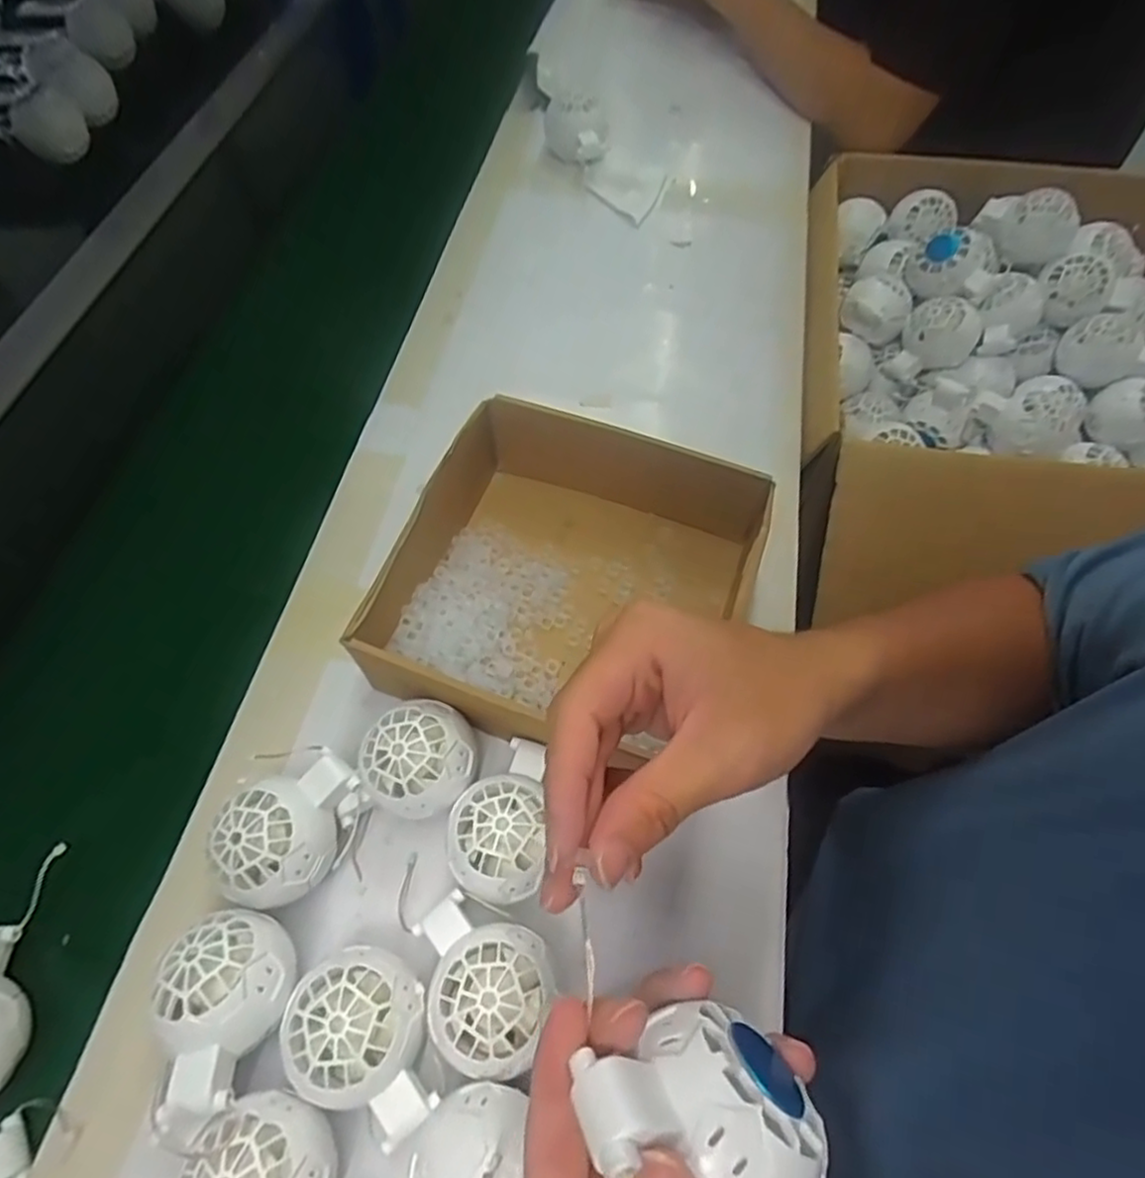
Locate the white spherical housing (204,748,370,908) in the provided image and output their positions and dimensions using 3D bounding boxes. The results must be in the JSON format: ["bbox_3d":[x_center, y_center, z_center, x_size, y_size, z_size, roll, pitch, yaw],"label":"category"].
[{"bbox_3d":[-0.149,0.129,0.367,0.056,0.062,0.081,23,63,13],"label":"white spherical housing"}]

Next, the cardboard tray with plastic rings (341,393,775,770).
[{"bbox_3d":[-0.005,-0.003,0.438,0.213,0.073,0.197,17,62,11],"label":"cardboard tray with plastic rings"}]

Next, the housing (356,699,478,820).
[{"bbox_3d":[-0.084,0.098,0.387,0.061,0.062,0.054,-38,66,-19],"label":"housing"}]

